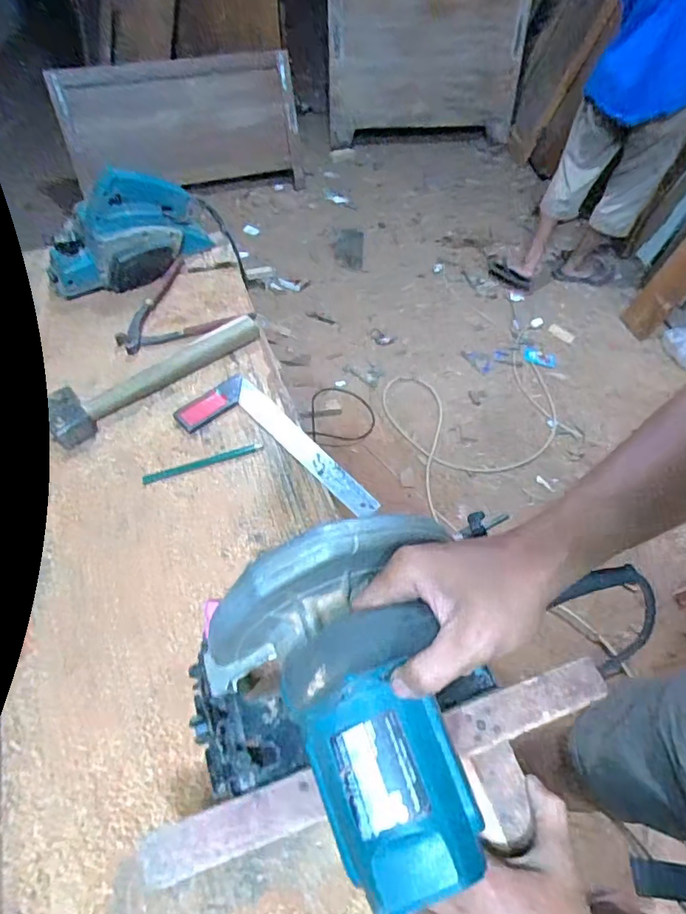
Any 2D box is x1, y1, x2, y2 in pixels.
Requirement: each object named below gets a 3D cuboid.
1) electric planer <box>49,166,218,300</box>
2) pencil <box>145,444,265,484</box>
[{"bbox_3d":[-0.375,-0.387,0.923,0.279,0.145,0.109,-27,57,-22],"label":"electric planer"},{"bbox_3d":[-0.192,0.008,0.737,0.164,0.006,0.013,-18,58,-16],"label":"pencil"}]

